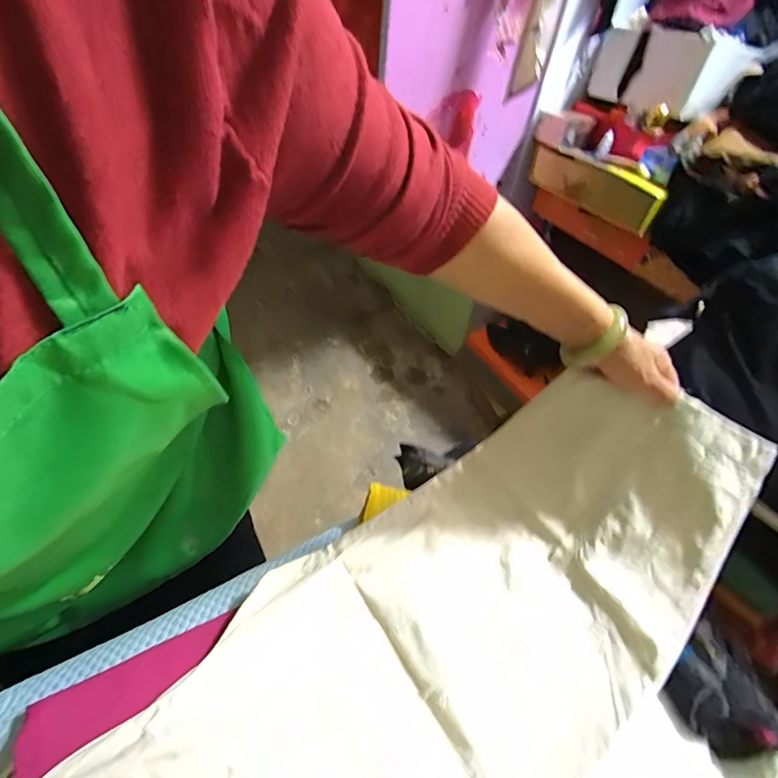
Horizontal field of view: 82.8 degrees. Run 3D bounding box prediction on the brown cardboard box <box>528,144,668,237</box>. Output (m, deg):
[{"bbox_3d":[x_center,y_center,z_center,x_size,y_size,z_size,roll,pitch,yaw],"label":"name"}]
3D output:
[{"bbox_3d":[0.430,-0.438,0.949,0.045,0.093,0.318,-21,54,-23],"label":"brown cardboard box"}]

